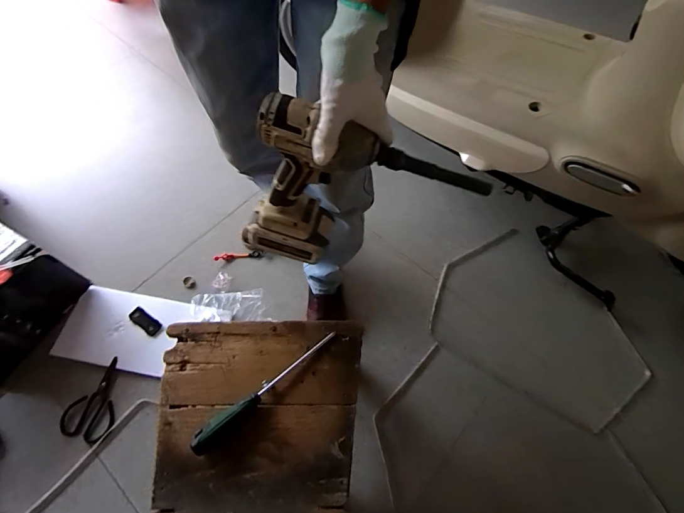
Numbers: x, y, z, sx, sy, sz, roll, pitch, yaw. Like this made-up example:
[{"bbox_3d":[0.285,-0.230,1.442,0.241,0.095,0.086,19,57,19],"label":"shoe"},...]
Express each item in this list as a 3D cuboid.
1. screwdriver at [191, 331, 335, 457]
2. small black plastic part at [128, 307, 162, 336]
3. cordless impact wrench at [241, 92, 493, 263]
[{"bbox_3d":[-0.113,0.196,0.559,0.253,0.031,0.026,-39,69,-18],"label":"screwdriver"},{"bbox_3d":[-0.471,0.155,0.882,0.097,0.014,0.035,32,68,15],"label":"small black plastic part"},{"bbox_3d":[0.008,-0.068,0.451,0.282,0.226,0.068,10,64,5],"label":"cordless impact wrench"}]

